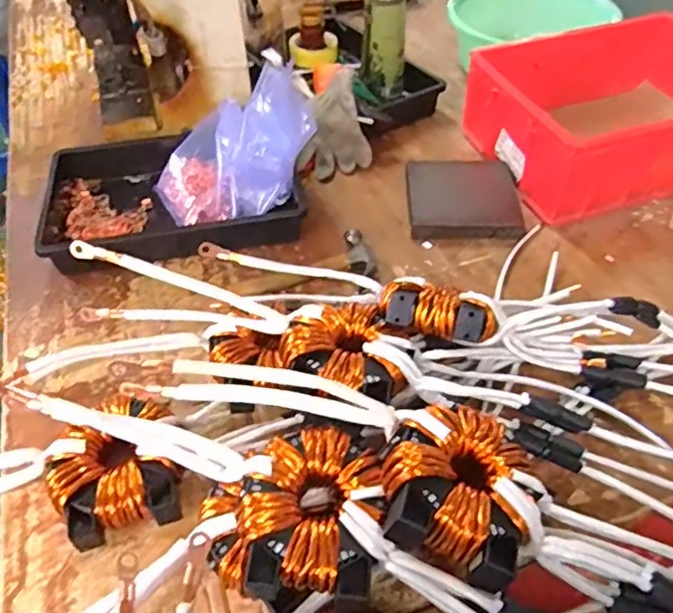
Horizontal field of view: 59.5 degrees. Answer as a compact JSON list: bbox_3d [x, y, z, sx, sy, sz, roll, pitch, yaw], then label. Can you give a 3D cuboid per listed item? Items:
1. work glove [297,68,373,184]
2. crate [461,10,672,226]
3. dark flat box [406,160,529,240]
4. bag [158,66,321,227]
[{"bbox_3d":[-0.002,-0.300,0.978,0.119,0.117,0.129,1,50,3],"label":"work glove"},{"bbox_3d":[0.436,-0.313,0.941,0.387,0.135,0.300,-15,51,-10],"label":"crate"},{"bbox_3d":[0.197,-0.173,0.901,0.172,0.024,0.160,2,53,2],"label":"dark flat box"},{"bbox_3d":[-0.157,-0.220,0.865,0.214,0.169,0.179,-19,52,-13],"label":"bag"}]

